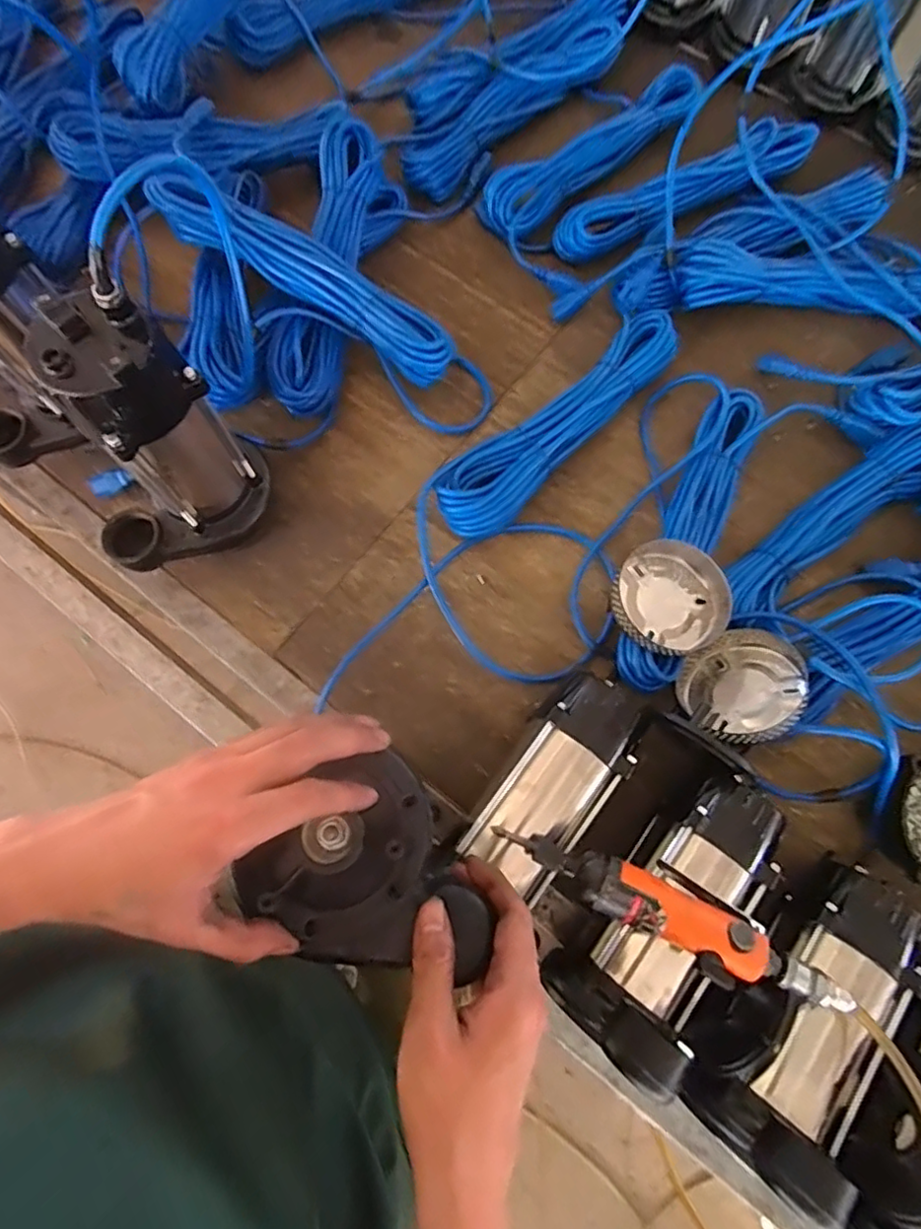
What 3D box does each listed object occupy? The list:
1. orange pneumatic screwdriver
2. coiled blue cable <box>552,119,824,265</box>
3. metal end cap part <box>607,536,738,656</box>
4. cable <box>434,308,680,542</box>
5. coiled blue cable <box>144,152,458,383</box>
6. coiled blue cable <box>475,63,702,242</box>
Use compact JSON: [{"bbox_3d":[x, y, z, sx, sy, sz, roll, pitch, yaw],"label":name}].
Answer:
[{"bbox_3d":[0.155,0.226,0.462,0.270,0.058,0.051,30,77,7],"label":"orange pneumatic screwdriver"},{"bbox_3d":[0.274,-0.522,0.727,0.341,0.036,0.076,-30,77,-8],"label":"coiled blue cable"},{"bbox_3d":[0.197,-0.015,0.567,0.107,0.027,0.104,0,75,0],"label":"metal end cap part"},{"bbox_3d":[0.110,-0.207,0.665,0.345,0.044,0.085,-42,79,-10],"label":"cable"},{"bbox_3d":[-0.169,-0.367,0.653,0.348,0.082,0.063,31,77,8],"label":"coiled blue cable"},{"bbox_3d":[0.163,-0.581,0.758,0.345,0.053,0.083,-39,79,-10],"label":"coiled blue cable"}]

